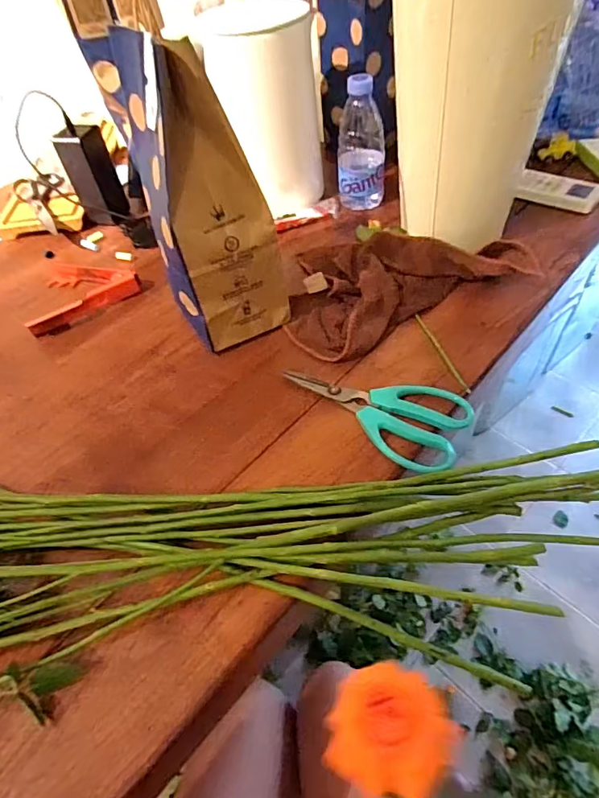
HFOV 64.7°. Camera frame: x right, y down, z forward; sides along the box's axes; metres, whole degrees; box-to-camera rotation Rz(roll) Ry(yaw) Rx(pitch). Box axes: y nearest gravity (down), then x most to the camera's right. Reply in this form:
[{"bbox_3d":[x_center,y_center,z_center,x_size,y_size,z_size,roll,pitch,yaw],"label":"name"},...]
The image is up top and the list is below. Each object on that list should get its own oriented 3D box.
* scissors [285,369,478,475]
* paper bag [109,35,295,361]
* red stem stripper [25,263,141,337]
[{"bbox_3d":[0.063,0.010,0.444,0.179,0.021,0.077,18,55,19],"label":"scissors"},{"bbox_3d":[-0.093,-0.187,0.466,0.115,0.263,0.130,-19,52,-10],"label":"paper bag"},{"bbox_3d":[-0.294,-0.155,0.620,0.139,0.031,0.143,-27,54,-16],"label":"red stem stripper"}]

